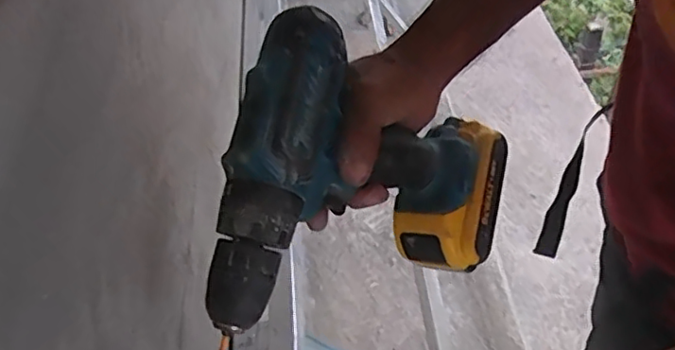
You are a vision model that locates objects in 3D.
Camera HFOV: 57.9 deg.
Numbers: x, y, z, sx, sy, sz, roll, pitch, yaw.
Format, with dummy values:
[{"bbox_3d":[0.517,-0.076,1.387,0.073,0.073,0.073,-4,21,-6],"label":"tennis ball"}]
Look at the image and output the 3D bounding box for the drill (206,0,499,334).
[{"bbox_3d":[0.009,-0.013,0.419,0.237,0.184,0.078,-3,2,-37],"label":"drill"}]

